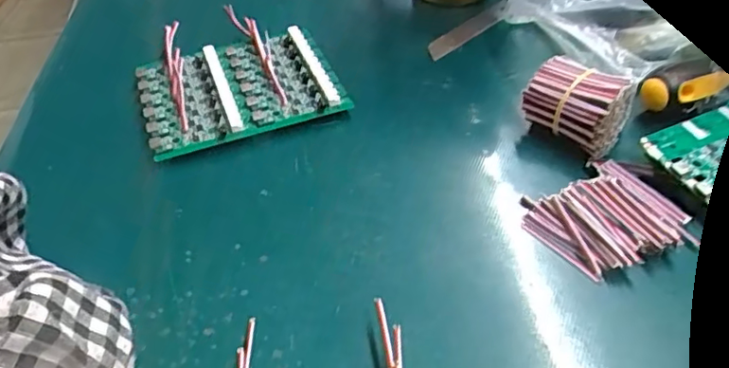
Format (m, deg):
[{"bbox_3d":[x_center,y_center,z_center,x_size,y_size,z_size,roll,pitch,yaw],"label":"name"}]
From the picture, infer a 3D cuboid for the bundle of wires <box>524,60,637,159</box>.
[{"bbox_3d":[0.122,-0.045,0.331,0.052,0.034,0.039,28,54,29],"label":"bundle of wires"}]

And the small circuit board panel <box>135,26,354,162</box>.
[{"bbox_3d":[-0.084,-0.063,0.392,0.125,0.021,0.099,-17,46,-12],"label":"small circuit board panel"}]

